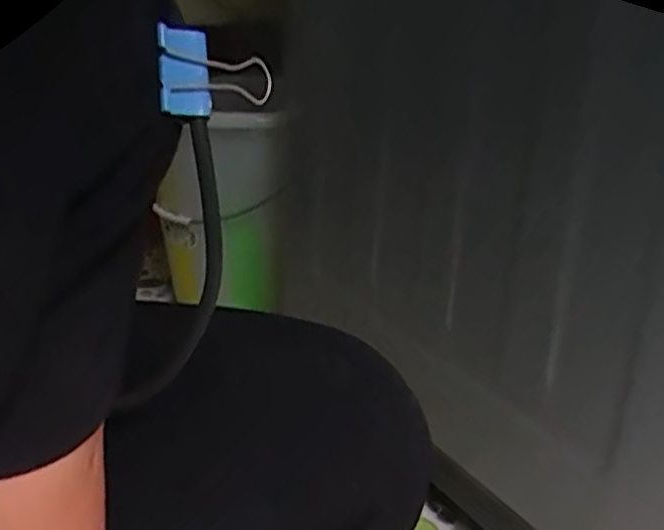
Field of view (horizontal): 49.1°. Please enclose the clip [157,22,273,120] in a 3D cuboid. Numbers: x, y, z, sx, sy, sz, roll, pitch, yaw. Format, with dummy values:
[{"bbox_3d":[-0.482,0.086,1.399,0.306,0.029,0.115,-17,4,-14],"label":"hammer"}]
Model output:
[{"bbox_3d":[-0.036,-0.055,0.220,0.035,0.027,0.015,5,-14,-23],"label":"clip"}]

